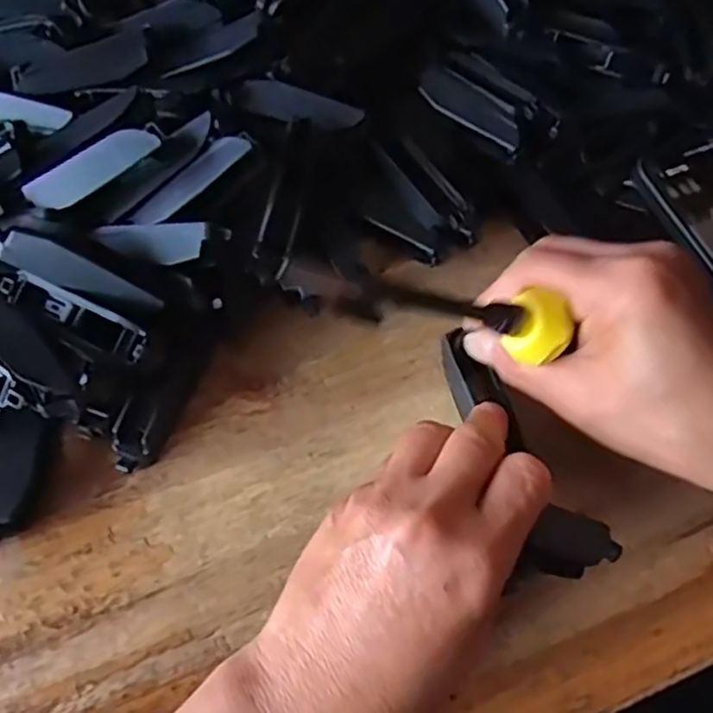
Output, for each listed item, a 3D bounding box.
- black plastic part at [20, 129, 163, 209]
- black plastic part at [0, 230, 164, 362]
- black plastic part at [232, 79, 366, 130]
[{"bbox_3d":[-0.113,-0.080,0.297,0.063,0.007,0.017,-23,98,12],"label":"black plastic part"},{"bbox_3d":[-0.113,-0.027,0.283,0.068,0.029,0.028,27,64,12],"label":"black plastic part"},{"bbox_3d":[-0.029,-0.123,0.337,0.063,0.004,0.017,15,95,6],"label":"black plastic part"}]

